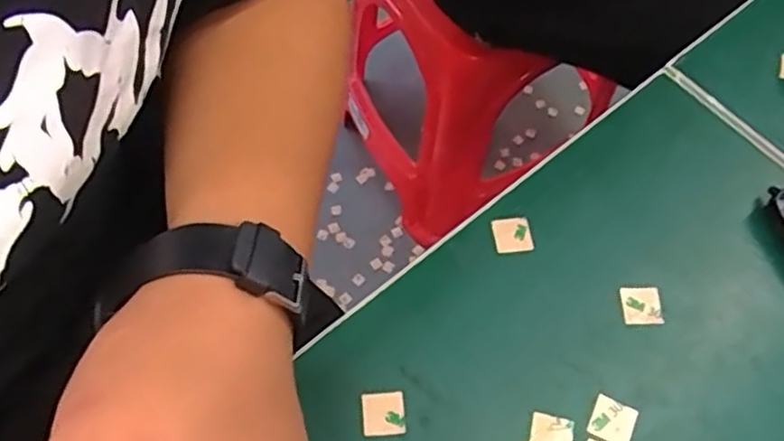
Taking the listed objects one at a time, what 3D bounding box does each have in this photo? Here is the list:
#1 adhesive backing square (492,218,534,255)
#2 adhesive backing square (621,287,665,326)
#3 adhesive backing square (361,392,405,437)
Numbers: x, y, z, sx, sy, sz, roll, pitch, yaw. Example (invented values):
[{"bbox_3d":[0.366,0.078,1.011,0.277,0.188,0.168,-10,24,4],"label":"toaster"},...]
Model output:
[{"bbox_3d":[0.050,0.006,0.289,0.016,0.004,0.015,-8,66,2],"label":"adhesive backing square"},{"bbox_3d":[0.100,0.034,0.275,0.015,0.004,0.015,-4,69,9],"label":"adhesive backing square"},{"bbox_3d":[-0.003,0.072,0.256,0.015,0.004,0.015,-3,65,-5],"label":"adhesive backing square"}]

